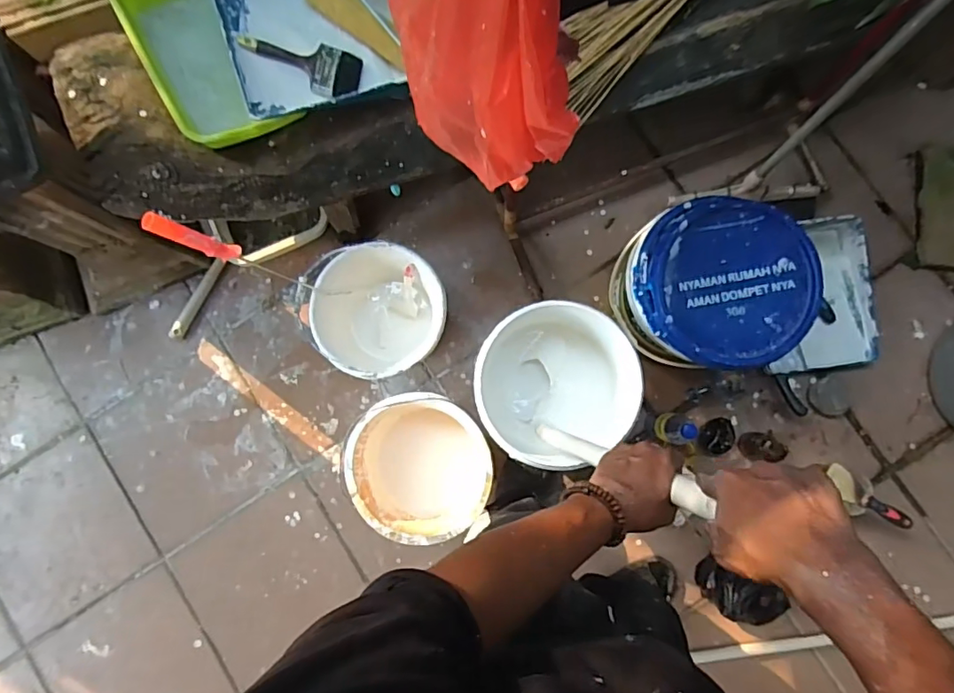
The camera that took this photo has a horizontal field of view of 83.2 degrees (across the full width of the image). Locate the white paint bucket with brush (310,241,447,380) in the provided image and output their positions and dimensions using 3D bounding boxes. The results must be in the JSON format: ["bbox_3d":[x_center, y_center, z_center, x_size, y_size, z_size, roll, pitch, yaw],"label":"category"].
[{"bbox_3d":[-0.213,-0.071,1.236,0.289,0.190,0.286,0,85,1],"label":"white paint bucket with brush"}]

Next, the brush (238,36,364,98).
[{"bbox_3d":[-0.320,-0.518,0.982,0.210,0.015,0.100,9,75,-14],"label":"brush"}]

